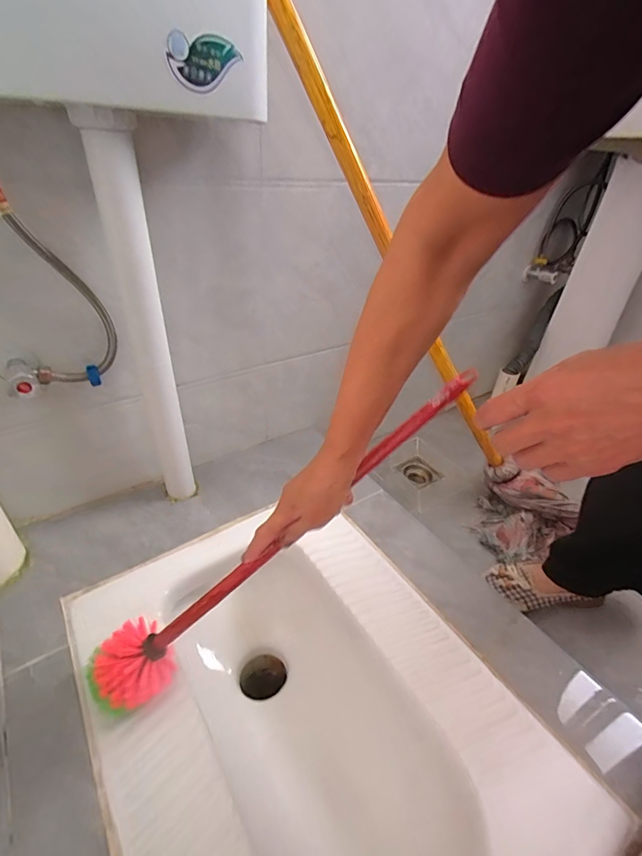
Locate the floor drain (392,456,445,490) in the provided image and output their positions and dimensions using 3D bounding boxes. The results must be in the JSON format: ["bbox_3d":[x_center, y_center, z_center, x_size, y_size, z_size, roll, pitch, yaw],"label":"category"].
[{"bbox_3d":[0.243,0.117,1.030,0.102,0.024,0.096,-20,42,-31],"label":"floor drain"}]

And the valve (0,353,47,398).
[{"bbox_3d":[-0.374,-0.063,0.507,0.047,0.036,0.089,-23,44,-34],"label":"valve"}]

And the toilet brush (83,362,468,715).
[{"bbox_3d":[-0.033,0.123,0.452,0.520,0.071,0.079,-39,43,1],"label":"toilet brush"}]

